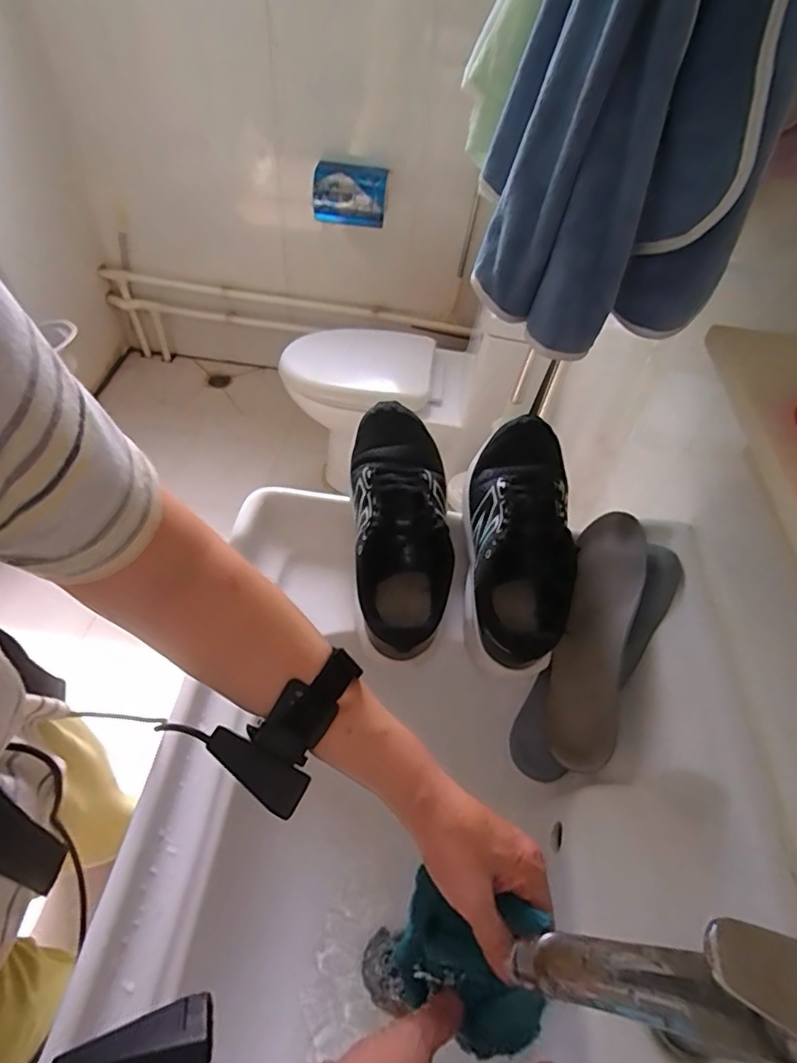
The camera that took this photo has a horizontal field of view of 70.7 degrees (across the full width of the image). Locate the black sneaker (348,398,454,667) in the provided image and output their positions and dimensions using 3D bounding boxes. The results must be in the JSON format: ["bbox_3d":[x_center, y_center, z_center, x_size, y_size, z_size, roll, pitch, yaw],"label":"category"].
[{"bbox_3d":[0.002,-0.007,0.556,0.087,0.093,0.254,-2,70,-7],"label":"black sneaker"}]

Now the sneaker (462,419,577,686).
[{"bbox_3d":[0.116,0.000,0.563,0.095,0.102,0.265,5,66,-1],"label":"sneaker"}]

